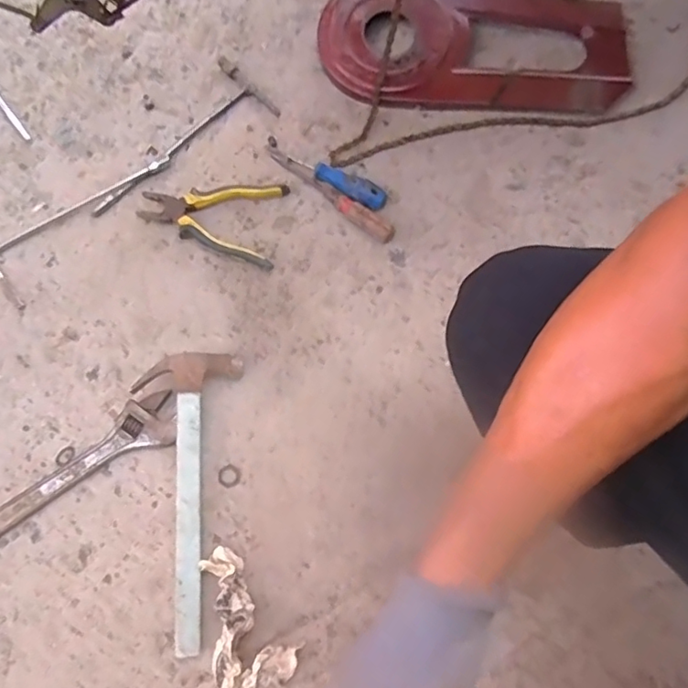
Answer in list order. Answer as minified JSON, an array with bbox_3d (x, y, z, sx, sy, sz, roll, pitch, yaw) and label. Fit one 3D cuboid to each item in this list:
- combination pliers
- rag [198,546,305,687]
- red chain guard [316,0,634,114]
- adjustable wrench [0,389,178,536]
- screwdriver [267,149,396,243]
[{"bbox_3d":[-0.171,-0.175,0.724,0.185,0.022,0.112,15,77,5],"label":"combination pliers"},{"bbox_3d":[-0.121,0.307,0.592,0.091,0.048,0.153,-40,78,-8],"label":"rag"},{"bbox_3d":[0.178,-0.424,0.772,0.417,0.034,0.202,3,76,2],"label":"red chain guard"},{"bbox_3d":[-0.324,0.148,0.655,0.284,0.017,0.062,-29,77,-6],"label":"adjustable wrench"},{"bbox_3d":[-0.020,-0.197,0.727,0.203,0.024,0.021,38,80,10],"label":"screwdriver"}]

